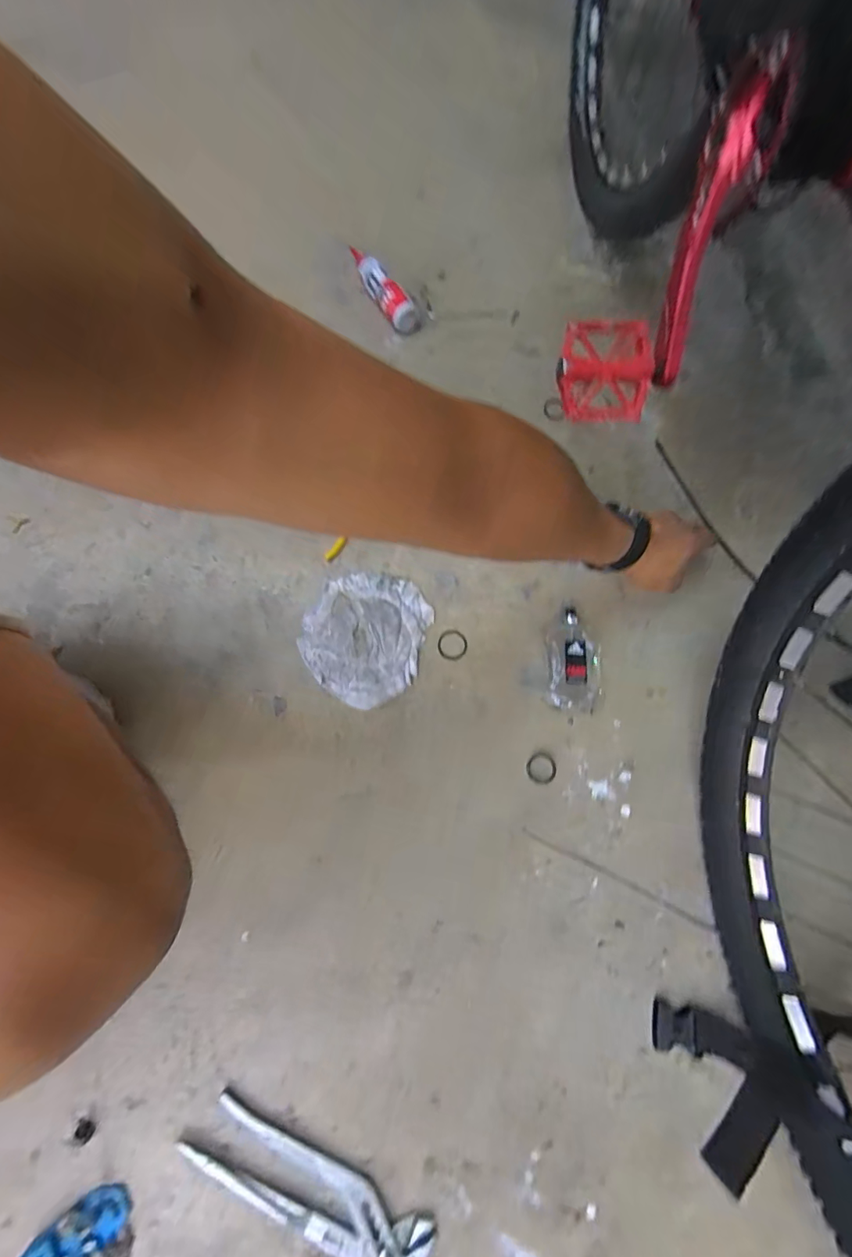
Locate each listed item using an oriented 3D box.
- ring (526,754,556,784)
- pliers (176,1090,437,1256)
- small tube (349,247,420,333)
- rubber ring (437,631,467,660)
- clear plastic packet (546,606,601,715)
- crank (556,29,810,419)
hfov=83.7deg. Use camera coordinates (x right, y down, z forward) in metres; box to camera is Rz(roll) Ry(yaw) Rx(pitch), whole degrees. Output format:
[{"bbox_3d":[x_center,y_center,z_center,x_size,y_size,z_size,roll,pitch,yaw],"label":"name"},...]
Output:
[{"bbox_3d":[0.134,0.162,0.551,0.033,0.004,0.033,0,75,-1],"label":"ring"},{"bbox_3d":[-0.107,0.520,0.439,0.235,0.016,0.055,25,76,6],"label":"pliers"},{"bbox_3d":[-0.067,-0.512,0.711,0.034,0.040,0.144,-41,94,-11],"label":"small tube"},{"bbox_3d":[0.033,0.021,0.591,0.037,0.005,0.037,0,75,-1],"label":"rubber ring"},{"bbox_3d":[0.179,0.036,0.571,0.058,0.031,0.122,5,75,1],"label":"clear plastic packet"},{"bbox_3d":[0.228,-0.345,0.446,0.105,0.099,0.305,27,109,7],"label":"crank"}]

